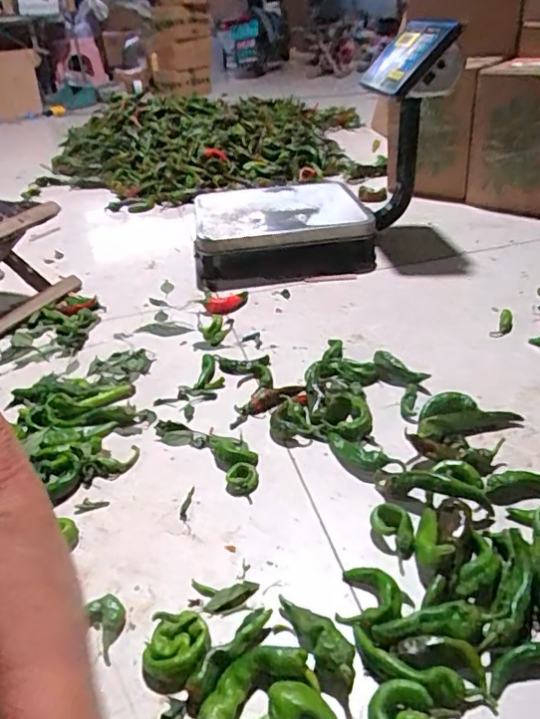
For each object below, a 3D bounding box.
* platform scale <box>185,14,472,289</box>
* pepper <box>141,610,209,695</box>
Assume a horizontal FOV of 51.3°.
[{"bbox_3d":[0.082,-0.384,1.086,0.484,0.388,0.425,-7,34,-4],"label":"platform scale"},{"bbox_3d":[-0.077,0.235,0.462,0.052,0.021,0.065,-2,34,4],"label":"pepper"}]

